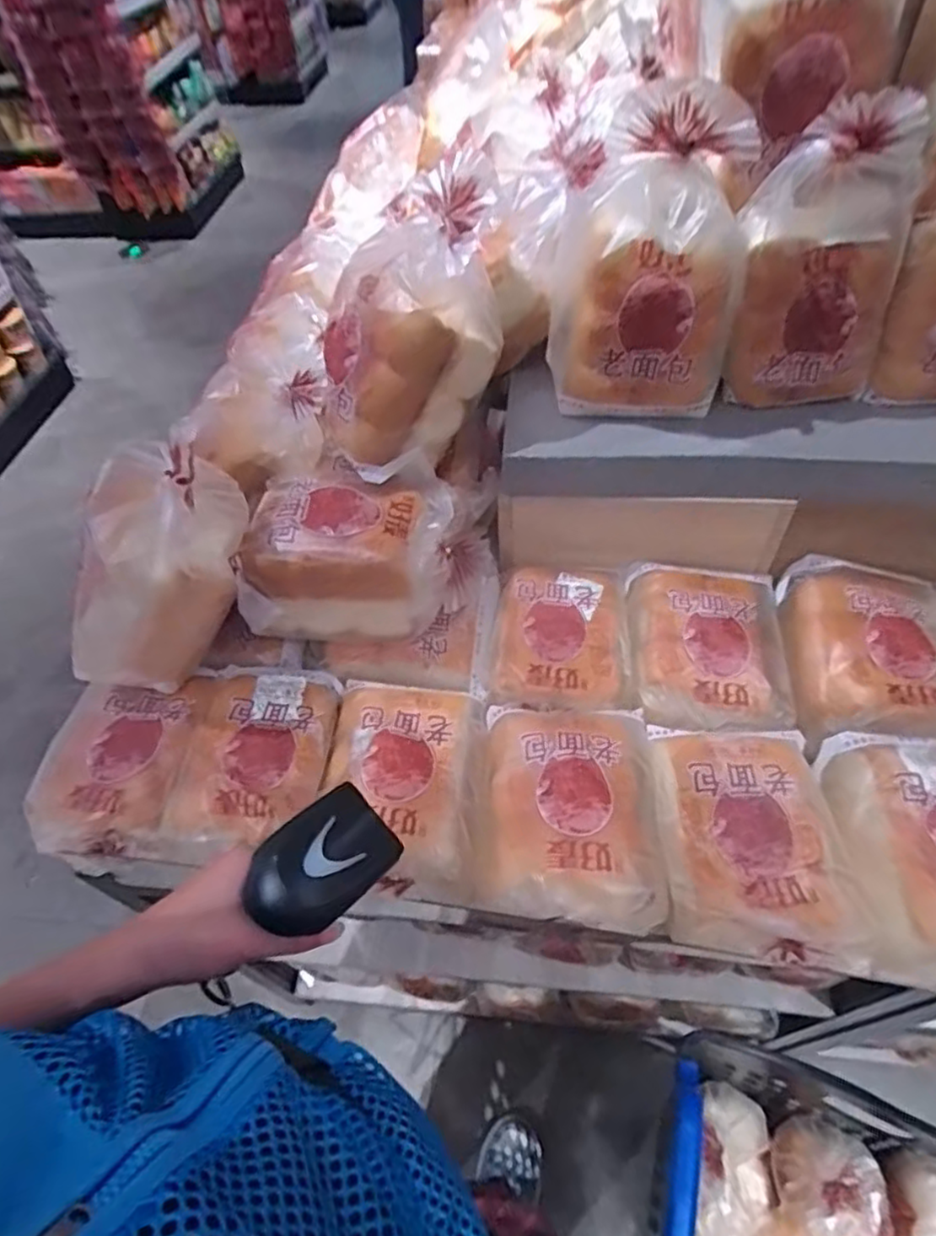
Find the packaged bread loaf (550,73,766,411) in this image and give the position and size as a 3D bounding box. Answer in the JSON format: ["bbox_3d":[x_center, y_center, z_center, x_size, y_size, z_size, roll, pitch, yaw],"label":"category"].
[{"bbox_3d":[0.161,-0.321,0.598,0.156,0.242,0.110,1,52,5],"label":"packaged bread loaf"}]

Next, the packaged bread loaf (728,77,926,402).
[{"bbox_3d":[0.313,-0.312,0.589,0.133,0.237,0.067,-5,52,1],"label":"packaged bread loaf"}]

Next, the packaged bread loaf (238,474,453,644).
[{"bbox_3d":[-0.116,-0.055,0.665,0.189,0.132,0.121,-1,52,3],"label":"packaged bread loaf"}]

